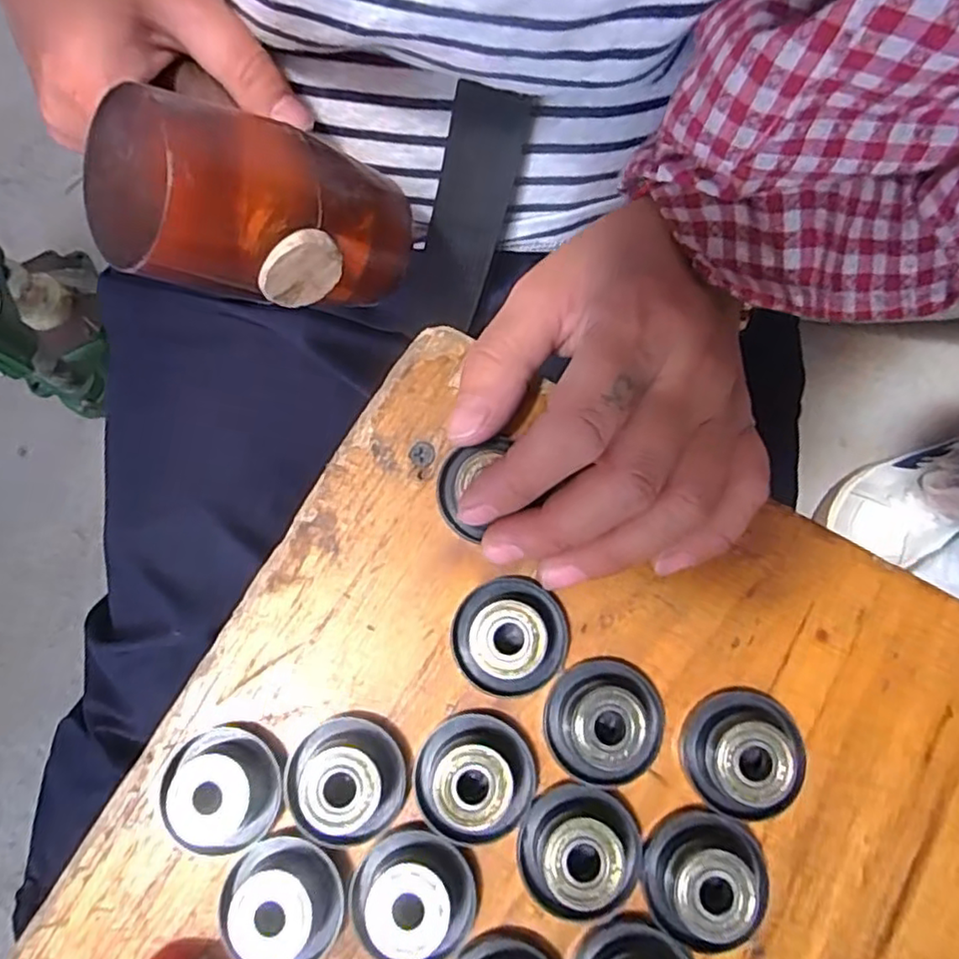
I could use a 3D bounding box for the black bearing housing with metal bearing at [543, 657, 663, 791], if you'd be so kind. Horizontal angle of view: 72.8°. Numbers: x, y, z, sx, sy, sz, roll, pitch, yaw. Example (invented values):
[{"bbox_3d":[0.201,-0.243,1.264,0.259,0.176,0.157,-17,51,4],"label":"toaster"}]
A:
[{"bbox_3d":[0.035,0.067,0.179,0.031,0.013,0.032,-1,71,2],"label":"black bearing housing with metal bearing"}]

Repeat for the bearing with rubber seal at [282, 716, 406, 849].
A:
[{"bbox_3d":[-0.039,0.083,0.178,0.032,0.011,0.032,-1,71,2],"label":"bearing with rubber seal"}]

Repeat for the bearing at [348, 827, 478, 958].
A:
[{"bbox_3d":[-0.017,0.111,0.172,0.032,0.013,0.028,29,75,11],"label":"bearing"}]

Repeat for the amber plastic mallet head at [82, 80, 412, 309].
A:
[{"bbox_3d":[-0.069,-0.091,0.217,0.104,0.045,0.053,-4,64,-46],"label":"amber plastic mallet head"}]

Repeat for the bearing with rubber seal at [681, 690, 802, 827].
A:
[{"bbox_3d":[0.073,0.074,0.177,0.030,0.015,0.033,21,73,9],"label":"bearing with rubber seal"}]

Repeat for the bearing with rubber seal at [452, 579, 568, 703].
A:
[{"bbox_3d":[0.008,0.044,0.185,0.033,0.016,0.032,-1,71,2],"label":"bearing with rubber seal"}]

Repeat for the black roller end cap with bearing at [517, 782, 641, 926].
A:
[{"bbox_3d":[0.026,0.099,0.172,0.028,0.015,0.032,22,74,9],"label":"black roller end cap with bearing"}]

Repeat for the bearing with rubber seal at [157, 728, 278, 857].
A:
[{"bbox_3d":[-0.070,0.085,0.177,0.030,0.015,0.029,-1,71,2],"label":"bearing with rubber seal"}]

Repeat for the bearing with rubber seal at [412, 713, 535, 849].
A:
[{"bbox_3d":[-0.002,0.081,0.177,0.032,0.014,0.031,-1,71,2],"label":"bearing with rubber seal"}]

